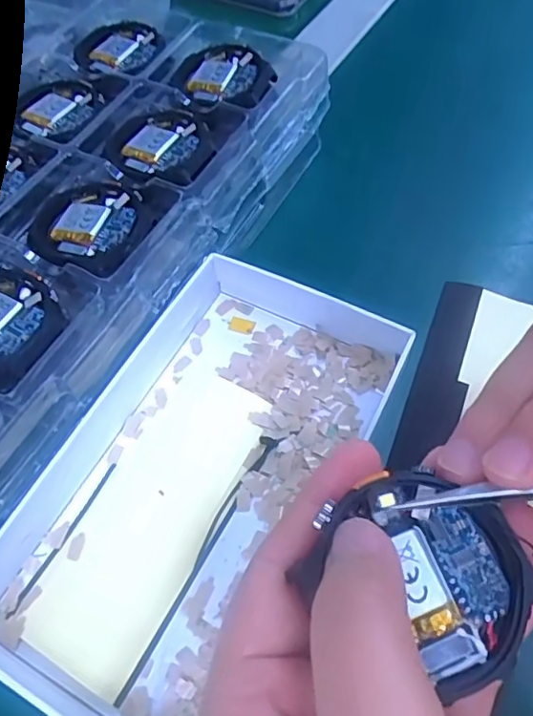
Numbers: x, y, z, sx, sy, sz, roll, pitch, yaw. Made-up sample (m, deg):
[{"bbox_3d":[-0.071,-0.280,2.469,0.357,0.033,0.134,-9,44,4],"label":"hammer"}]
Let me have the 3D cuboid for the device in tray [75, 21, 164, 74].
[{"bbox_3d":[-0.085,-0.179,0.322,0.048,0.005,0.049,-1,58,2],"label":"device in tray"}]

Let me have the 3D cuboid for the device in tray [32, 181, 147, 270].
[{"bbox_3d":[-0.081,-0.061,0.253,0.049,0.005,0.049,8,58,7],"label":"device in tray"}]

